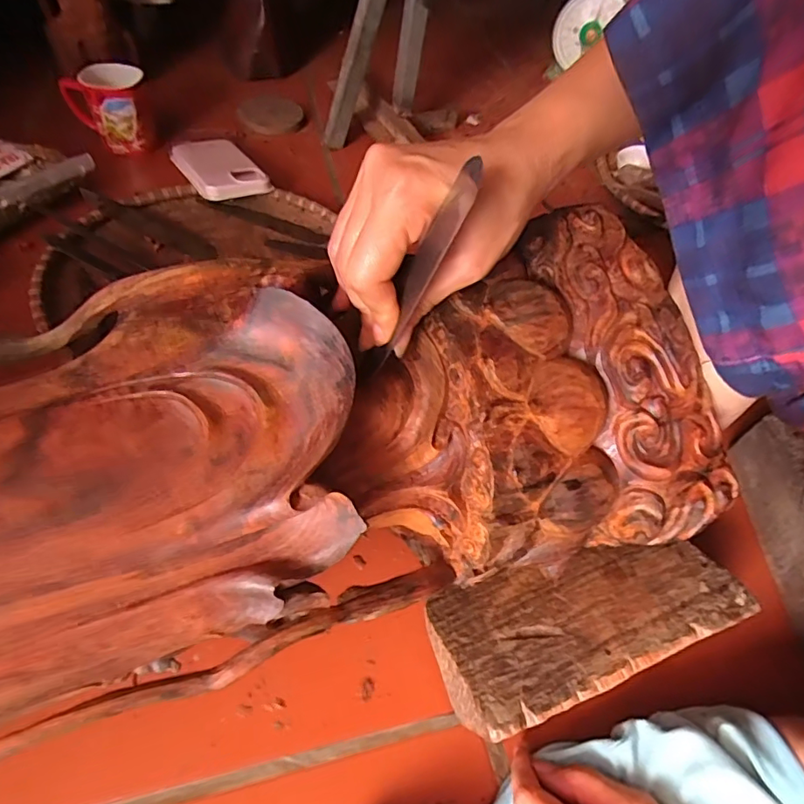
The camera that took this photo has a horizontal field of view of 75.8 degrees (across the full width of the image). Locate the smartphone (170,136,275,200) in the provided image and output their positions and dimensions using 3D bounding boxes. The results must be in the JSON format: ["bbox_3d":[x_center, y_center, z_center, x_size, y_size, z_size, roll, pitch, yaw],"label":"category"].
[{"bbox_3d":[-0.241,-0.309,0.682,0.089,0.016,0.153,-21,54,-26],"label":"smartphone"}]

